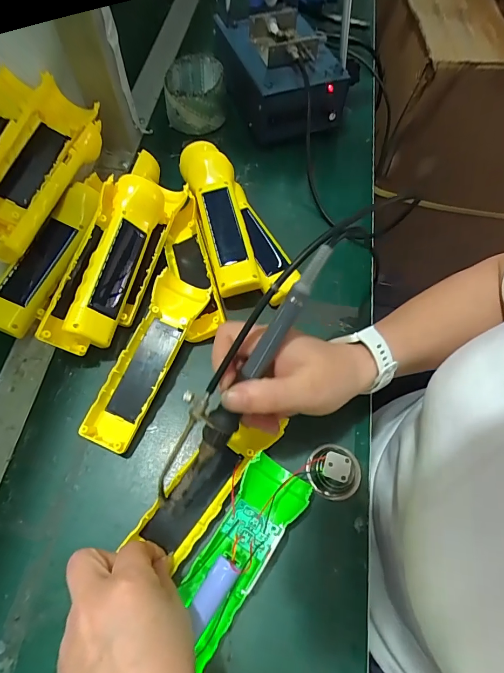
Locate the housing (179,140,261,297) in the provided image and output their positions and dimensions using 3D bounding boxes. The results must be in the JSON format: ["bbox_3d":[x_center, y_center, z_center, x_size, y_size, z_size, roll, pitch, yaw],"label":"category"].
[{"bbox_3d":[-0.033,-0.132,0.400,0.049,0.027,0.193,-15,65,-9],"label":"housing"}]

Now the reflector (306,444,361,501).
[{"bbox_3d":[0.069,0.108,0.309,0.043,0.023,0.043,1,63,-1],"label":"reflector"}]

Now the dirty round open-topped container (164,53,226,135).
[{"bbox_3d":[-0.072,-0.314,0.494,0.075,0.053,0.083,-3,63,-3],"label":"dirty round open-topped container"}]

